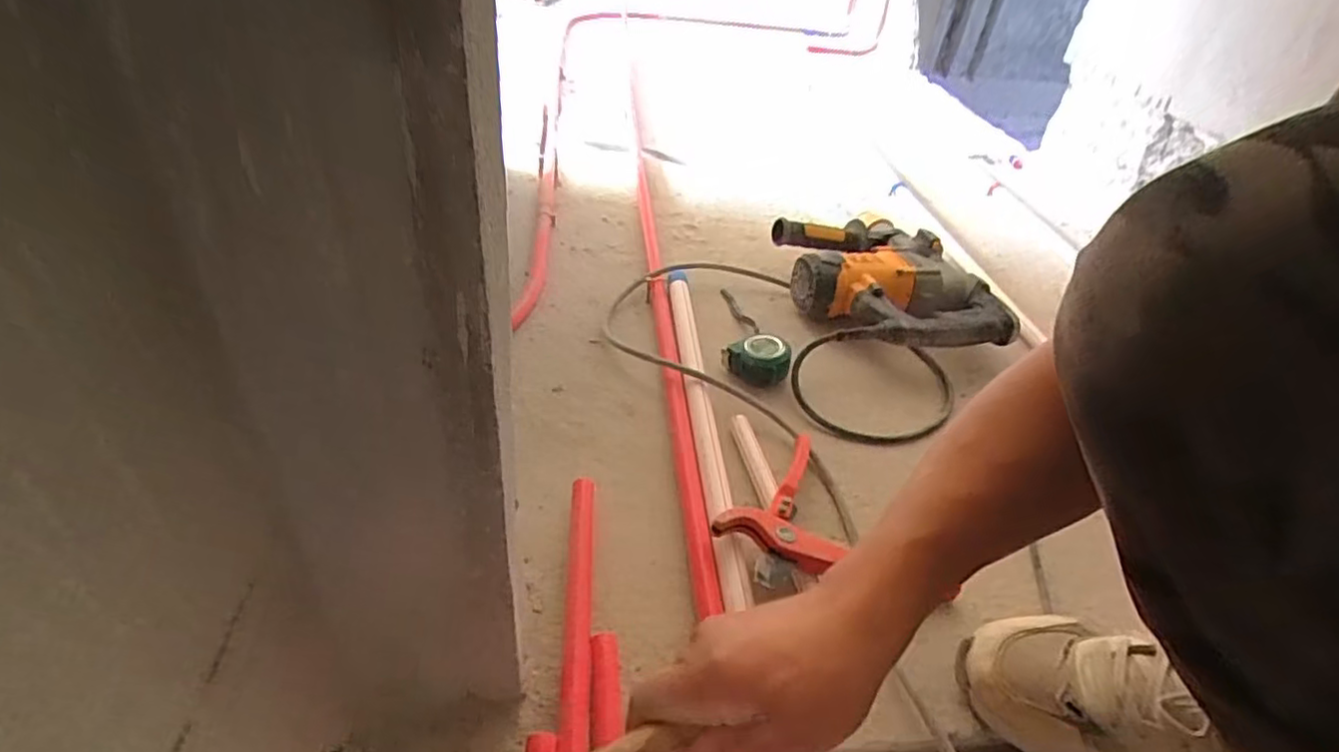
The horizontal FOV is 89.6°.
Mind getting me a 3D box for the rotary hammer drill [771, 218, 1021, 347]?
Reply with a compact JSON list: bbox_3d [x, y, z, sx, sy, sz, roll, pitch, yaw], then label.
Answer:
[{"bbox_3d":[0.276,-0.124,0.908,0.223,0.085,0.296,-5,40,-15],"label":"rotary hammer drill"}]

